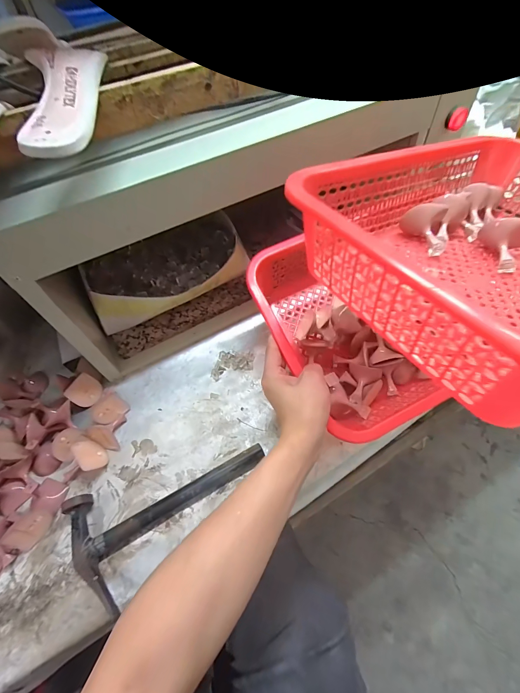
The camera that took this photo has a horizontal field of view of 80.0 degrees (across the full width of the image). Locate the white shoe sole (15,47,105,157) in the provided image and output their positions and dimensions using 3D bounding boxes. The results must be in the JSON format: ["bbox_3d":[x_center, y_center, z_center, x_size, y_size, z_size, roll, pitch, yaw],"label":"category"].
[{"bbox_3d":[-0.173,-0.223,0.277,0.067,0.034,0.156,-15,57,-5],"label":"white shoe sole"}]

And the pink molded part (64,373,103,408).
[{"bbox_3d":[-0.277,0.070,0.490,0.012,0.049,0.045,6,50,49],"label":"pink molded part"}]

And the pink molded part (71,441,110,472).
[{"bbox_3d":[-0.238,0.151,0.437,0.038,0.012,0.044,-20,81,-49],"label":"pink molded part"}]

